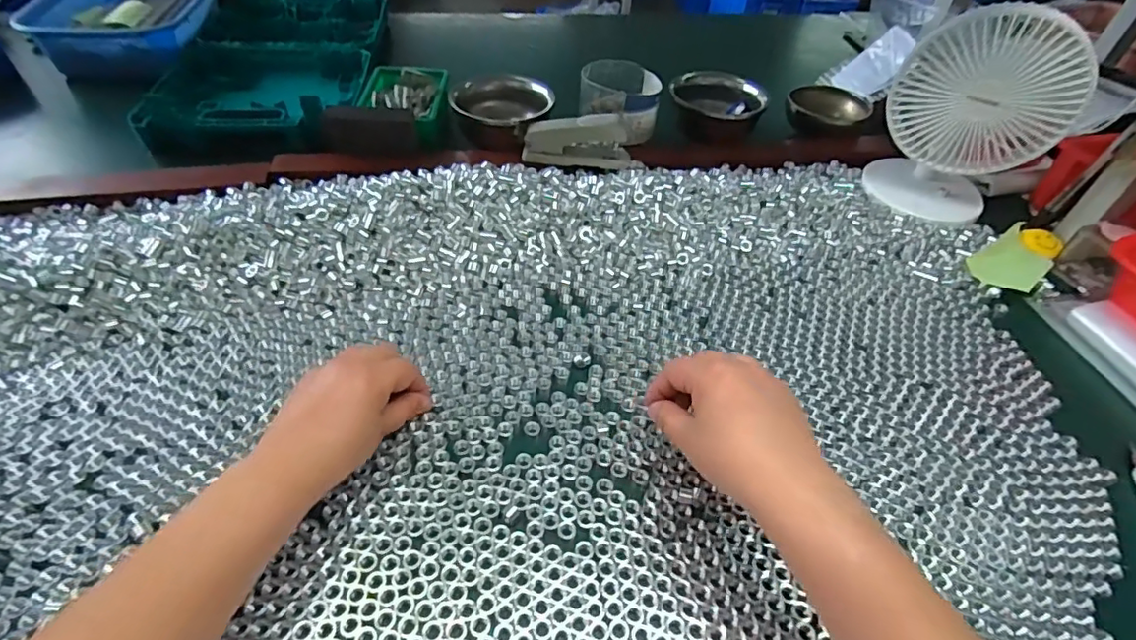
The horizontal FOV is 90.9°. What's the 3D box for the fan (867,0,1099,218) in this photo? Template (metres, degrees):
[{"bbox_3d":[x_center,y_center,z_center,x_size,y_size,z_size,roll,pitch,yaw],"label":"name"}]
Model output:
[{"bbox_3d":[0.430,-0.221,0.602,0.163,0.202,0.105,21,49,14],"label":"fan"}]

